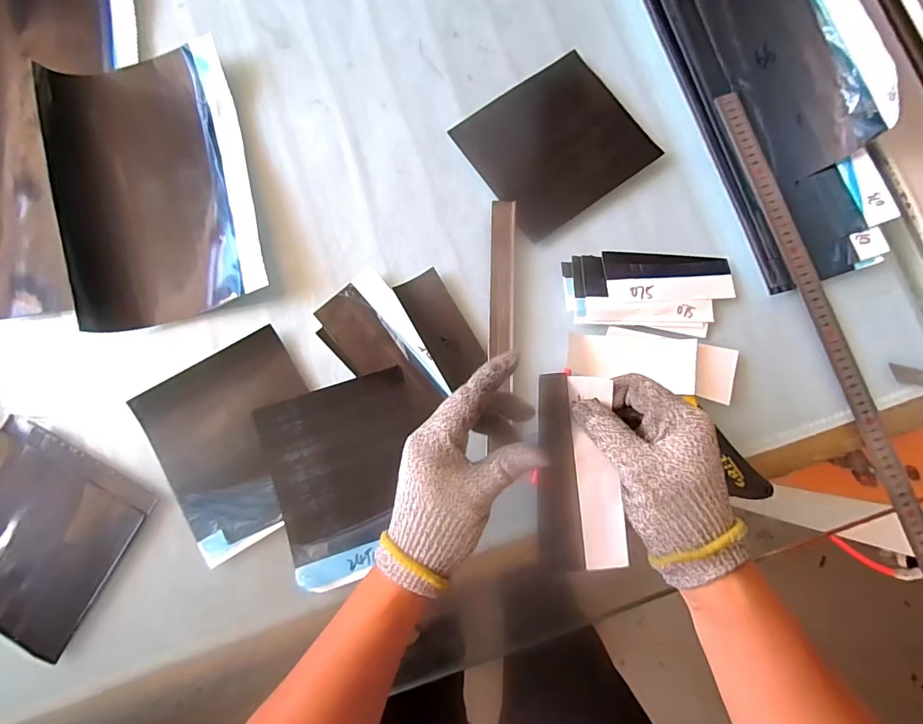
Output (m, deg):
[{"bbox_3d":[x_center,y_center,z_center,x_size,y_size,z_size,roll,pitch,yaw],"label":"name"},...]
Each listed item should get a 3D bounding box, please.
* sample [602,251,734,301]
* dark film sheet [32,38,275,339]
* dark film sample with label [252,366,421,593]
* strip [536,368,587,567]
[{"bbox_3d":[0.229,-0.094,0.508,0.137,0.005,0.058,1,75,-1],"label":"sample"},{"bbox_3d":[-0.329,-0.191,0.491,0.179,0.072,0.302,-14,83,-2],"label":"dark film sheet"},{"bbox_3d":[-0.113,0.117,0.478,0.156,0.022,0.190,-18,85,-8],"label":"dark film sample with label"},{"bbox_3d":[0.065,0.075,0.312,0.029,0.004,0.135,-3,97,3],"label":"strip"}]

